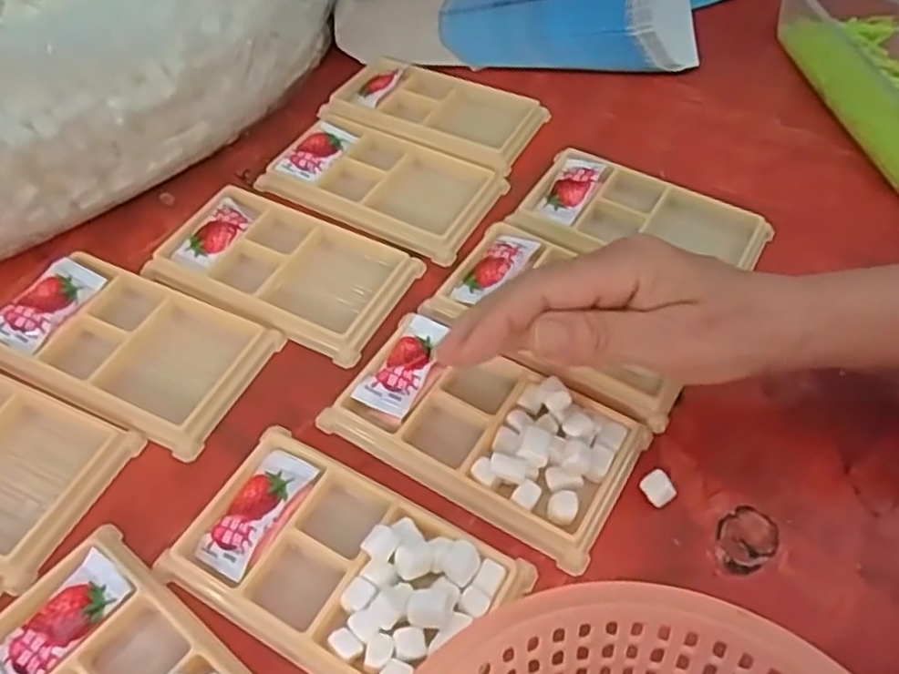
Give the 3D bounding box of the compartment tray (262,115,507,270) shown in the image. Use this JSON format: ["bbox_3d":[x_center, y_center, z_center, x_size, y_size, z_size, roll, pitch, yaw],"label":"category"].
[{"bbox_3d":[-0.041,-0.095,0.451,0.132,0.020,0.077,23,56,17],"label":"compartment tray"}]

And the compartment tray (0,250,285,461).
[{"bbox_3d":[-0.162,0.002,0.364,0.130,0.014,0.076,20,55,15],"label":"compartment tray"}]

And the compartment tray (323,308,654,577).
[{"bbox_3d":[0.017,0.038,0.333,0.133,0.017,0.075,26,57,19],"label":"compartment tray"}]

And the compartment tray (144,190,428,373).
[{"bbox_3d":[-0.092,-0.039,0.404,0.131,0.013,0.078,22,55,16],"label":"compartment tray"}]

